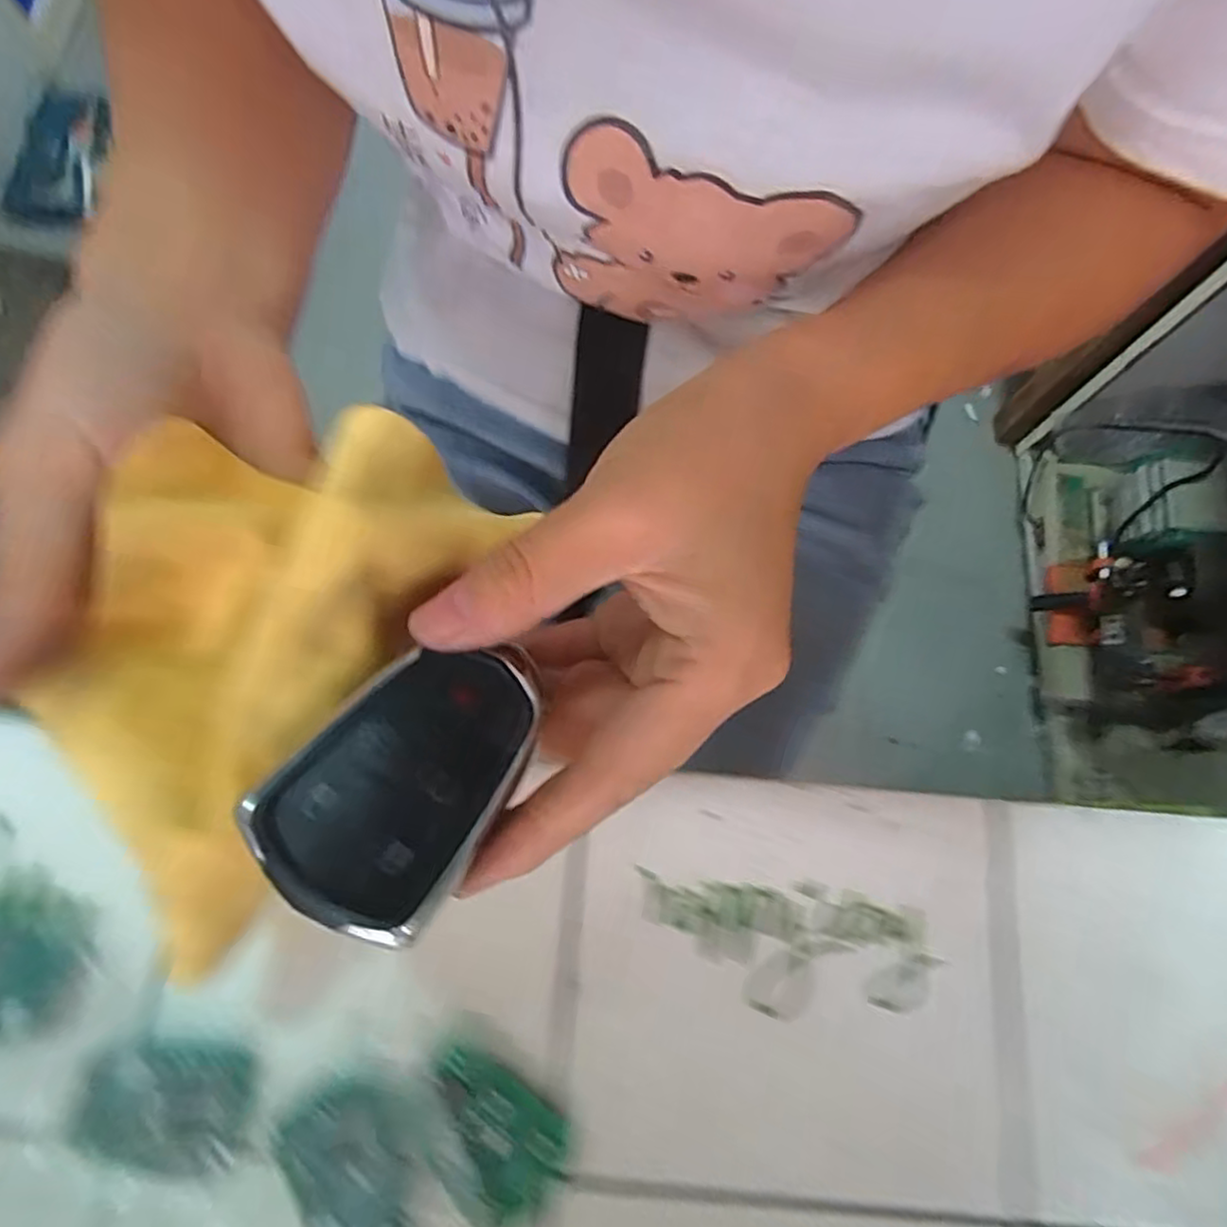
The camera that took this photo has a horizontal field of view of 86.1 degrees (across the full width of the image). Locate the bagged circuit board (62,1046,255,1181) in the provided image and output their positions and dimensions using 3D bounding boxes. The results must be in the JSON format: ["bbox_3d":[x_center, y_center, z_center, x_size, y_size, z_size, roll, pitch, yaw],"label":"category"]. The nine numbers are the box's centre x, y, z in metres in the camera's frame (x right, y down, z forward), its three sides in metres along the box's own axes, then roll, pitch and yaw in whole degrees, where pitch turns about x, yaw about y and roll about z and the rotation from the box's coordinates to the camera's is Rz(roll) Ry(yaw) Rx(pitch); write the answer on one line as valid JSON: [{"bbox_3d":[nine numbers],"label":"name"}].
[{"bbox_3d":[-0.117,0.129,0.170,0.044,0.004,0.029,2,75,1],"label":"bagged circuit board"}]

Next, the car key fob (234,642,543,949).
[{"bbox_3d":[-0.042,0.035,0.139,0.041,0.015,0.059,39,63,5],"label":"car key fob"}]

